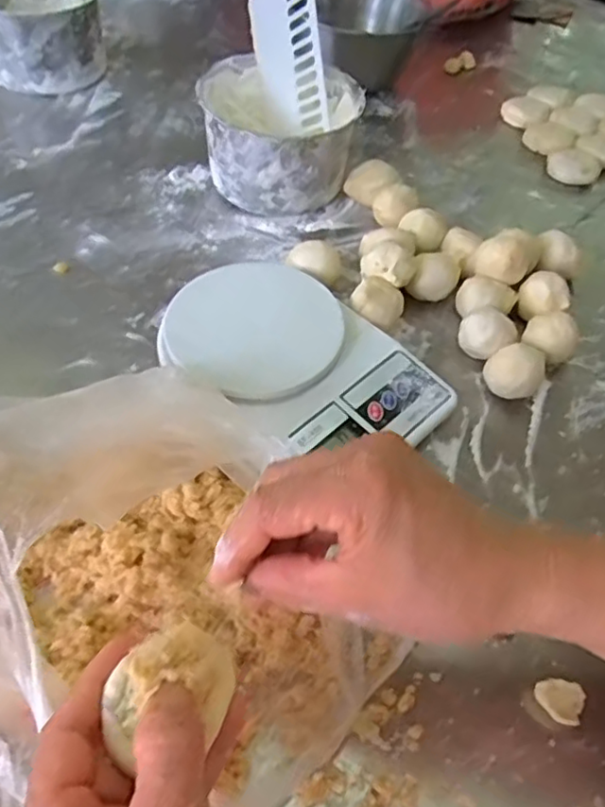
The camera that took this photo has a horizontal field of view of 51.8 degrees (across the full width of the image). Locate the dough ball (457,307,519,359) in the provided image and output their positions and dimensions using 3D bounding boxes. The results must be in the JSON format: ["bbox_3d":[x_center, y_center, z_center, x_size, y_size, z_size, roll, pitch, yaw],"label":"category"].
[{"bbox_3d":[0.150,-0.056,0.511,0.034,0.037,0.040,-30,61,-25],"label":"dough ball"}]

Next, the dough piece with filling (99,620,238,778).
[{"bbox_3d":[-0.054,0.123,0.265,0.045,0.021,0.057,27,55,15],"label":"dough piece with filling"}]

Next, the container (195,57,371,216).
[{"bbox_3d":[-0.023,-0.258,0.612,0.142,0.092,0.132,7,52,0],"label":"container"}]

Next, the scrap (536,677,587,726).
[{"bbox_3d":[0.144,0.167,0.349,0.027,0.012,0.021,11,52,3],"label":"scrap"}]

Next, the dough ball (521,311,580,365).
[{"bbox_3d":[0.205,-0.055,0.512,0.041,0.035,0.046,28,55,16],"label":"dough ball"}]

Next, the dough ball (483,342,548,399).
[{"bbox_3d":[0.166,-0.025,0.488,0.042,0.038,0.042,3,52,-4],"label":"dough ball"}]

